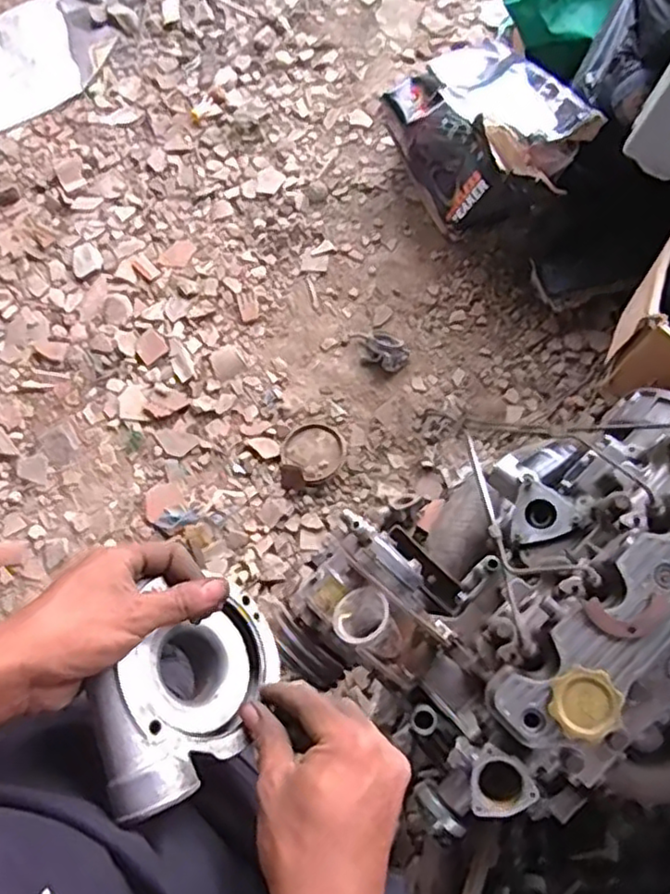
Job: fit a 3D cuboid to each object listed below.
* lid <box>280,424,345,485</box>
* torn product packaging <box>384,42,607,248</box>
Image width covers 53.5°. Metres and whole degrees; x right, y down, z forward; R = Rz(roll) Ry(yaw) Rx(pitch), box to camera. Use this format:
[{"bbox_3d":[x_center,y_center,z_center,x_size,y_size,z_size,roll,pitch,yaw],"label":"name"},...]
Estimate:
[{"bbox_3d":[-0.045,0.007,1.487,0.134,0.024,0.129,0,72,-1],"label":"lid"},{"bbox_3d":[0.356,-0.730,1.558,0.308,0.326,0.456,-31,75,-11],"label":"torn product packaging"}]

